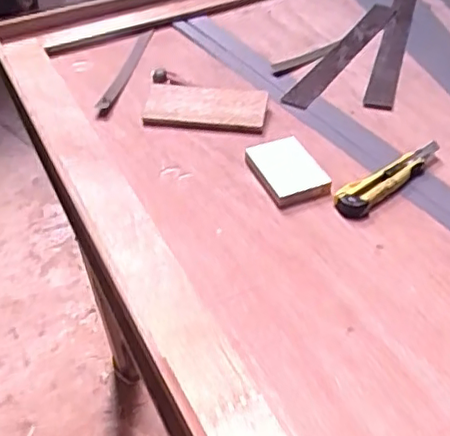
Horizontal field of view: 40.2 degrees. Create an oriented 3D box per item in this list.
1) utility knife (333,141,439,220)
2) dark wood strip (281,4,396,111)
[{"bbox_3d":[0.223,-0.055,0.818,0.192,0.015,0.044,-28,49,-26],"label":"utility knife"},{"bbox_3d":[0.209,-0.294,1.101,0.059,0.015,0.414,12,43,34],"label":"dark wood strip"}]

